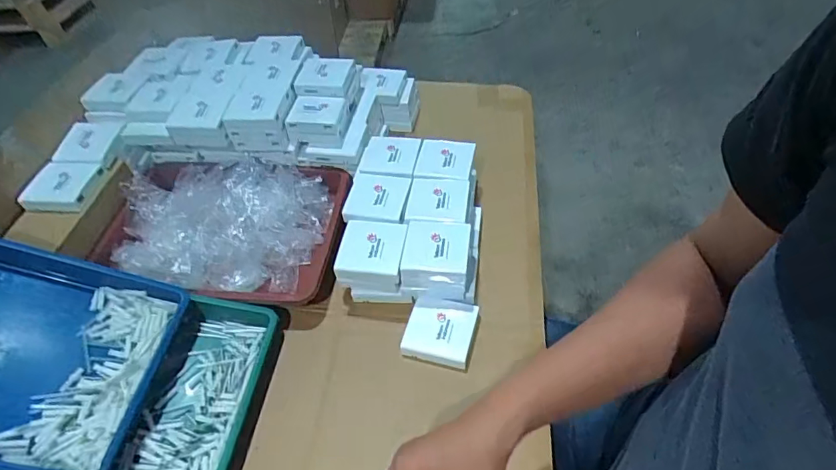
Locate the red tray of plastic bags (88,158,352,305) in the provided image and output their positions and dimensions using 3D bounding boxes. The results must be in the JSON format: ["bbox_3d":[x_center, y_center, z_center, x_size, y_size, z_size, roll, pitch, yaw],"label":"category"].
[{"bbox_3d":[-0.291,-0.005,0.725,0.353,0.080,0.246,1,49,5],"label":"red tray of plastic bags"}]

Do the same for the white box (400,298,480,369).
[{"bbox_3d":[0.030,0.125,0.624,0.084,0.027,0.086,11,50,13],"label":"white box"}]

